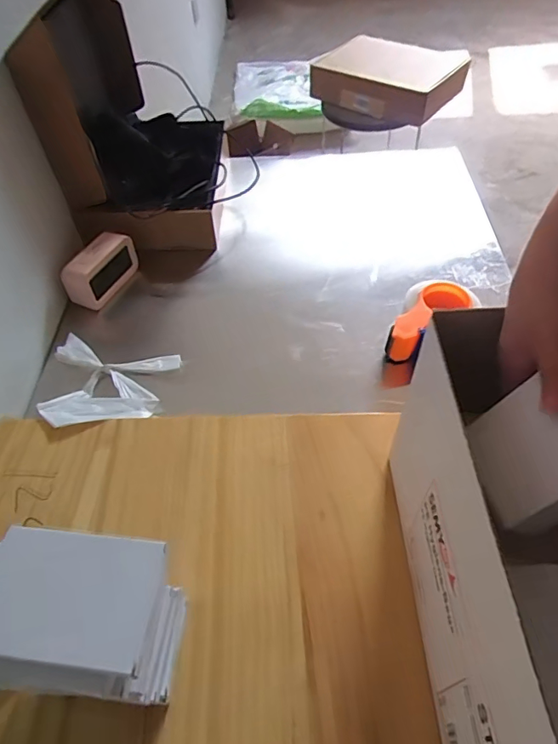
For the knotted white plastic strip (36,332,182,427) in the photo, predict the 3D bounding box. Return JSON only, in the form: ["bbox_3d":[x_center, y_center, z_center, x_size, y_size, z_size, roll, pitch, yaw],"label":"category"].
[{"bbox_3d":[-0.266,0.017,0.720,0.194,0.055,0.186,6,52,8],"label":"knotted white plastic strip"}]

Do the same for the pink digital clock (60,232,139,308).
[{"bbox_3d":[-0.316,-0.184,0.870,0.057,0.077,0.143,13,54,14],"label":"pink digital clock"}]

